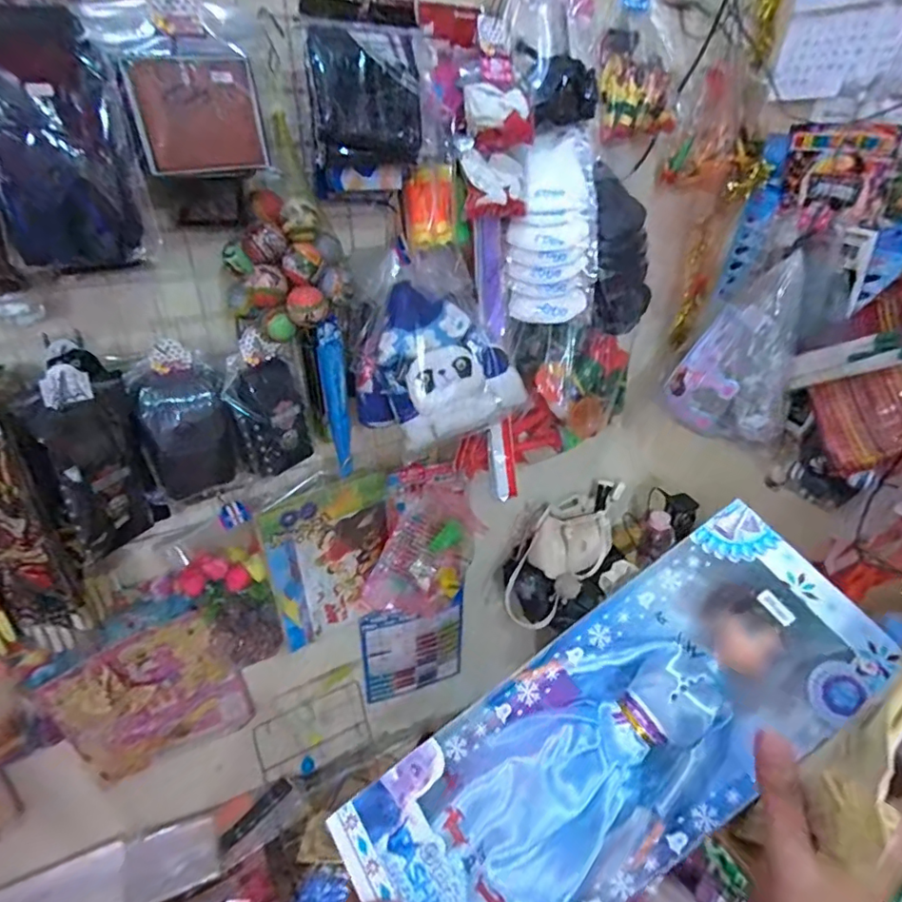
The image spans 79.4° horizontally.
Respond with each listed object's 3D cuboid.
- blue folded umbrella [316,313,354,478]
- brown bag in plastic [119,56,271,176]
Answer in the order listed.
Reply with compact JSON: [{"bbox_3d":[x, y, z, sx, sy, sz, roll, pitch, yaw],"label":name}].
[{"bbox_3d":[-0.177,-0.074,0.839,0.035,0.266,0.034,-7,31,-12],"label":"blue folded umbrella"},{"bbox_3d":[-0.260,-0.347,0.566,0.123,0.102,0.030,-26,42,-30],"label":"brown bag in plastic"}]

